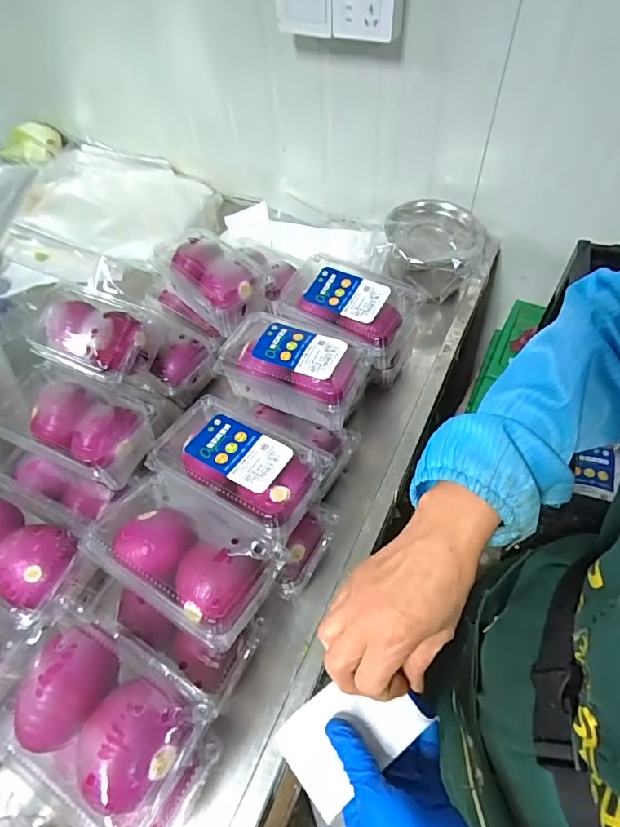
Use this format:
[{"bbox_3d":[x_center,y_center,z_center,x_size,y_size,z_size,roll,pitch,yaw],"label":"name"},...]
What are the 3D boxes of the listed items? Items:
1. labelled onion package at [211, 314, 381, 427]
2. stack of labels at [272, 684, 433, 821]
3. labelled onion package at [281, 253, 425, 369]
[{"bbox_3d":[-0.027,-0.057,0.568,0.185,0.084,0.106,20,59,17],"label":"labelled onion package"},{"bbox_3d":[0.027,0.230,0.335,0.100,0.013,0.062,-41,53,-8],"label":"stack of labels"},{"bbox_3d":[0.046,-0.140,0.623,0.185,0.090,0.111,32,64,23],"label":"labelled onion package"}]

